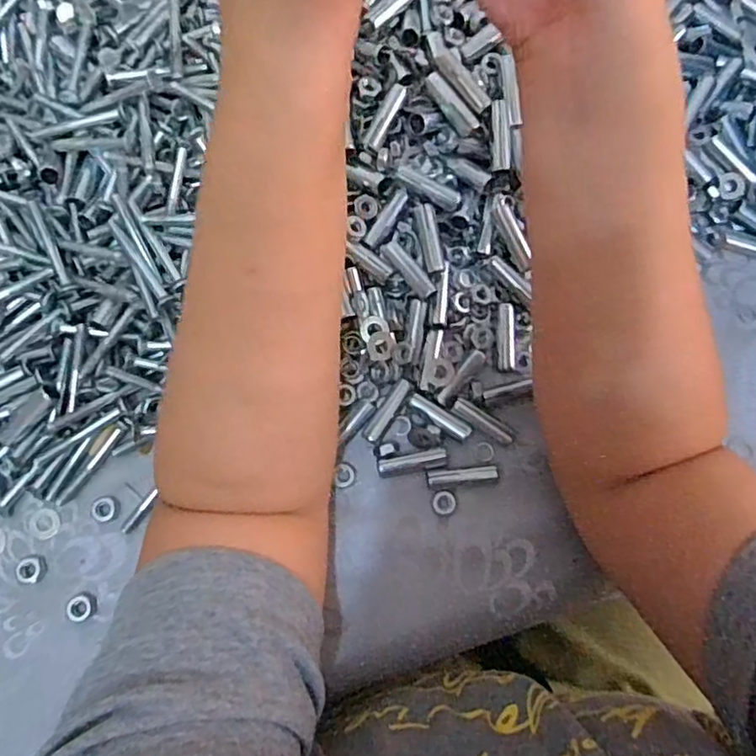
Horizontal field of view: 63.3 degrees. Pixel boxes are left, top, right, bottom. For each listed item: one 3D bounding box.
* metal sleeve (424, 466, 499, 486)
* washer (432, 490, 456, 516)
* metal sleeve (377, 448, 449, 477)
[{"bbox_3d":[0.047,0.054,0.341,0.039,0.010,0.007,-5,75,-3],"label":"metal sleeve"},{"bbox_3d":[0.037,0.069,0.339,0.014,0.004,0.013,0,75,-2],"label":"washer"},{"bbox_3d":[0.020,0.047,0.342,0.039,0.007,0.010,-11,76,-5],"label":"metal sleeve"}]

